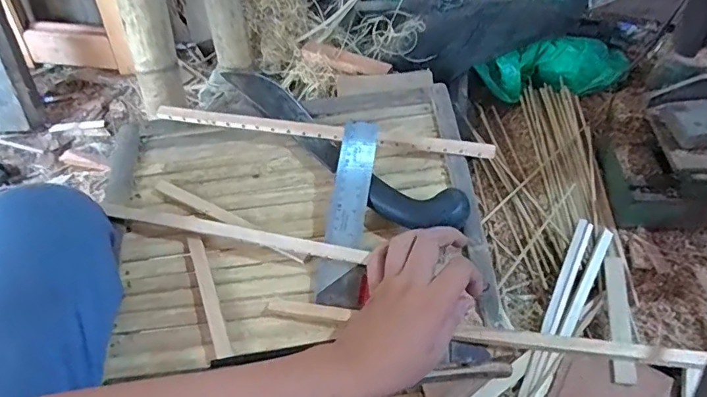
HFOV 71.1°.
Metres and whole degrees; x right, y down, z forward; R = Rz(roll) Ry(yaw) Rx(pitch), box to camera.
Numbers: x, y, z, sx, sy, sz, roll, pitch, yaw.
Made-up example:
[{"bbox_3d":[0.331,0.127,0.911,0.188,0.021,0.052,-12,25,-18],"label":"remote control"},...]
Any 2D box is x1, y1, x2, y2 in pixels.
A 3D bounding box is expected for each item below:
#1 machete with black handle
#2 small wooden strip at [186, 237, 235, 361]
[{"bbox_3d":[-0.031,-0.061,0.563,0.348,0.029,0.059,34,62,27],"label":"machete with black handle"},{"bbox_3d":[-0.142,0.095,0.484,0.015,0.007,0.126,-19,65,-9],"label":"small wooden strip"}]

